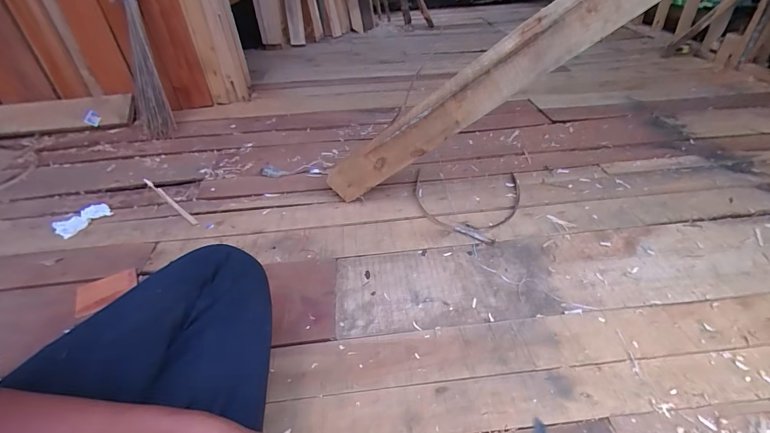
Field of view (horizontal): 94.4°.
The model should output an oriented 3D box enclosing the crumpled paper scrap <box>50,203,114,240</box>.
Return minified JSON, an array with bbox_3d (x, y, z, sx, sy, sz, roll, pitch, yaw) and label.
[{"bbox_3d":[-0.756,0.006,0.894,0.072,0.015,0.118,21,44,28],"label":"crumpled paper scrap"}]

